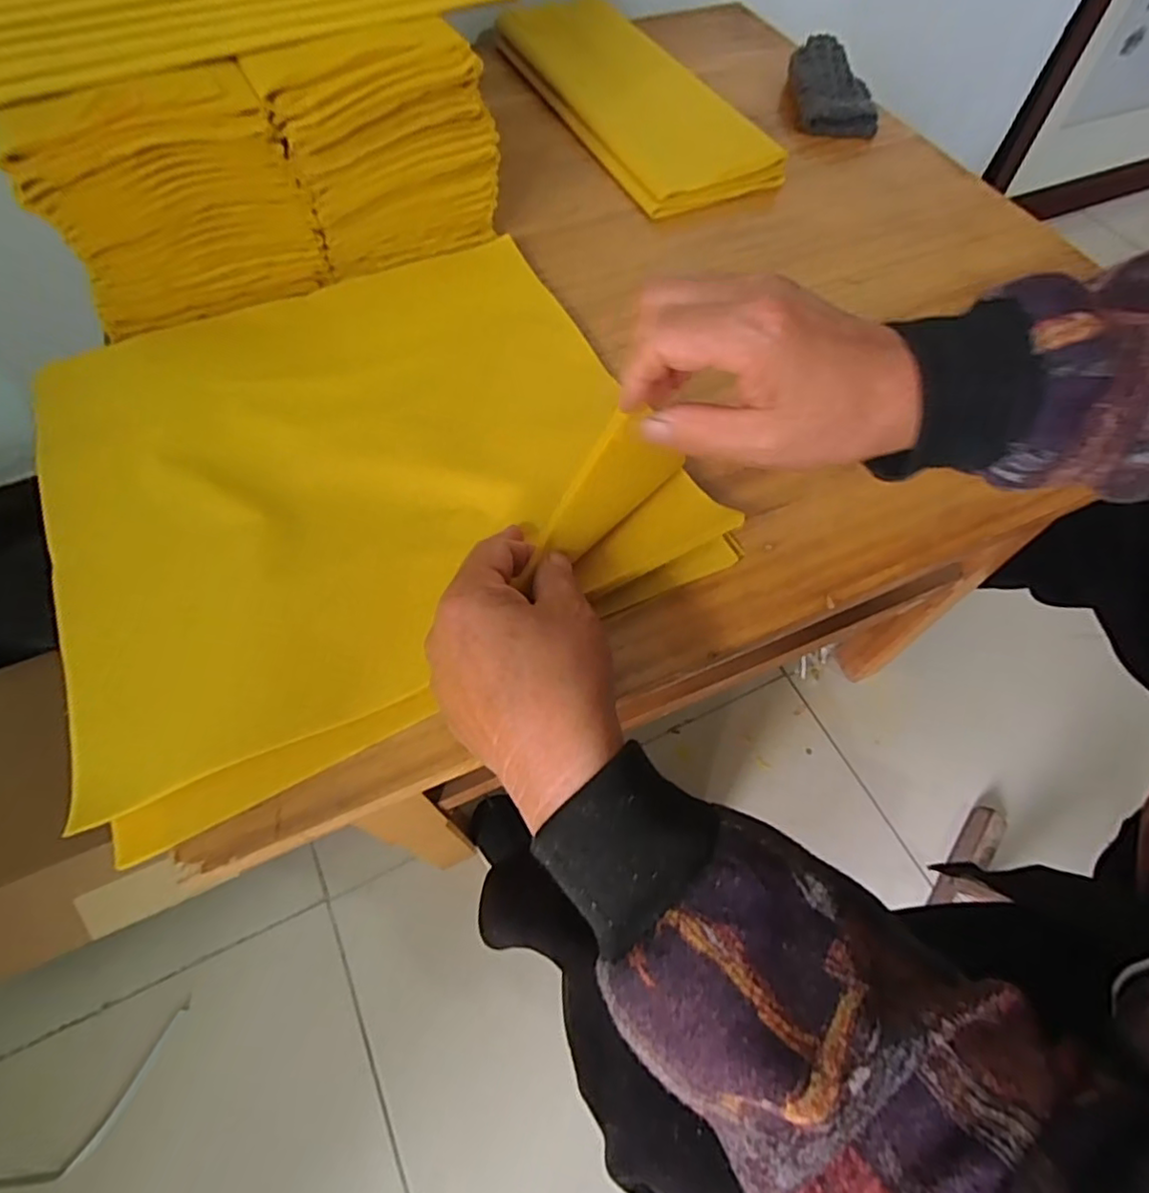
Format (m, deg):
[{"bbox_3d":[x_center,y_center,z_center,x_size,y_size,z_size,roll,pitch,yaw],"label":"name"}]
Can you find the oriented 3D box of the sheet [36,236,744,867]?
[{"bbox_3d":[-0.117,-0.082,0.332,0.311,0.047,0.294,-26,68,-15],"label":"sheet"}]

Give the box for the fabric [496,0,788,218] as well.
[{"bbox_3d":[0.050,-0.439,0.542,0.124,0.027,0.310,-23,64,-14],"label":"fabric"}]

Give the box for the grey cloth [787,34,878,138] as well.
[{"bbox_3d":[0.227,-0.447,0.551,0.062,0.035,0.100,-2,61,-3],"label":"grey cloth"}]

